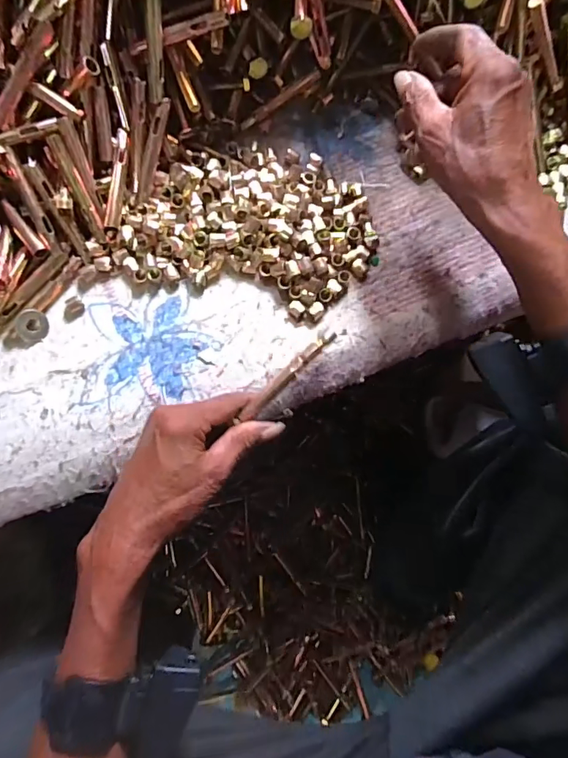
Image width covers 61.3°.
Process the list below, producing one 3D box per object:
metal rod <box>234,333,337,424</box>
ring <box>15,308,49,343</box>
[{"bbox_3d":[0.000,-0.002,0.375,0.101,0.010,0.012,-44,88,-7],"label":"metal rod"},{"bbox_3d":[-0.206,-0.044,0.391,0.025,0.004,0.025,-3,96,-28],"label":"ring"}]

